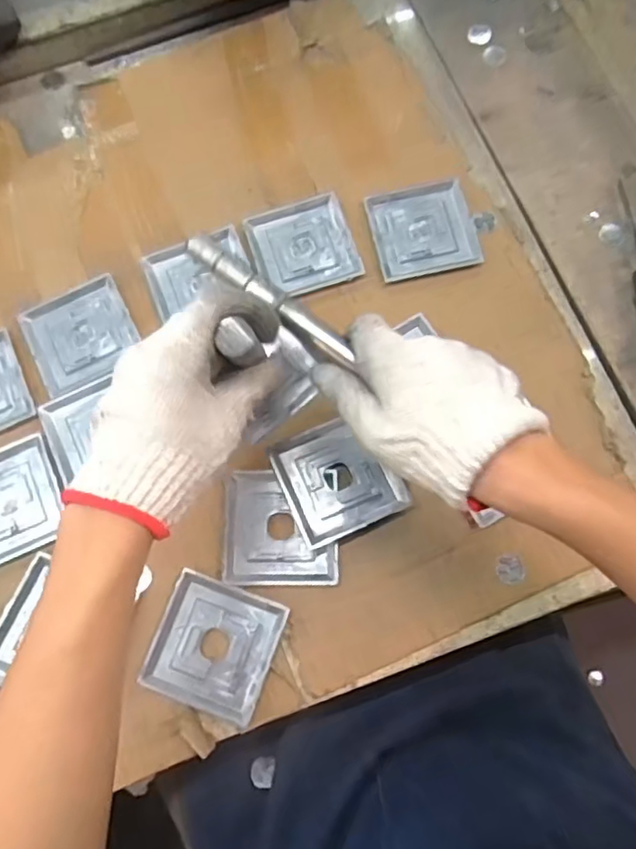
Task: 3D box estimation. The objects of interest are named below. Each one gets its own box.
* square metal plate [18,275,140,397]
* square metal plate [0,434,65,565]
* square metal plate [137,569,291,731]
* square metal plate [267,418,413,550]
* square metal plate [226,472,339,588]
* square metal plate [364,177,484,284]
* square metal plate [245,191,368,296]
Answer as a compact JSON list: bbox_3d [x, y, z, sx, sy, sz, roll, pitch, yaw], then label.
[{"bbox_3d":[-0.210,-0.081,0.535,0.089,0.005,0.091,-27,76,-5],"label":"square metal plate"},{"bbox_3d":[-0.258,0.065,0.497,0.089,0.004,0.090,-24,75,-5],"label":"square metal plate"},{"bbox_3d":[-0.080,0.170,0.462,0.089,0.005,0.091,19,76,7],"label":"square metal plate"},{"bbox_3d":[0.016,0.042,0.484,0.089,0.012,0.088,-24,75,-5],"label":"square metal plate"},{"bbox_3d":[-0.029,0.082,0.481,0.089,0.008,0.088,0,75,2],"label":"square metal plate"},{"bbox_3d":[0.095,-0.178,0.551,0.090,0.010,0.091,-11,75,-1],"label":"square metal plate"},{"bbox_3d":[-0.014,-0.163,0.552,0.090,0.006,0.090,-18,75,-3],"label":"square metal plate"}]

